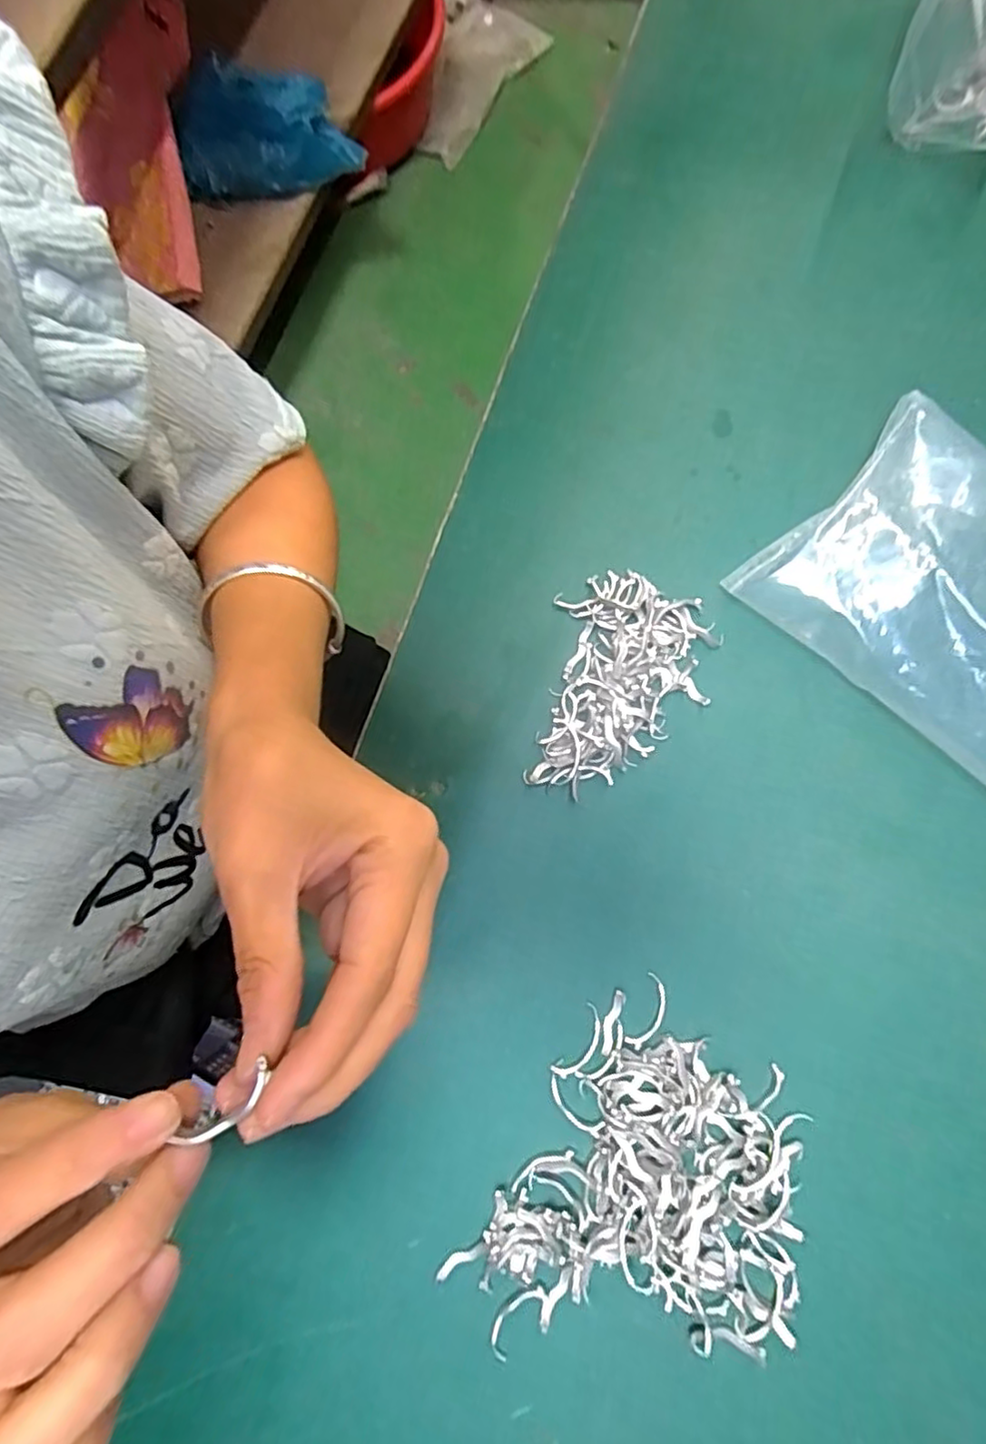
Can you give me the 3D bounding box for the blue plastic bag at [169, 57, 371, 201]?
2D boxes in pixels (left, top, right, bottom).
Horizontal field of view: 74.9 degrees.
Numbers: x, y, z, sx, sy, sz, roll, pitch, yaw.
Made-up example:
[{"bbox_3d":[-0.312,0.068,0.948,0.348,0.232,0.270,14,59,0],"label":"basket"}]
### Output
[{"bbox_3d":[-0.335,-0.862,0.951,0.278,0.127,0.110,1,80,3],"label":"blue plastic bag"}]

